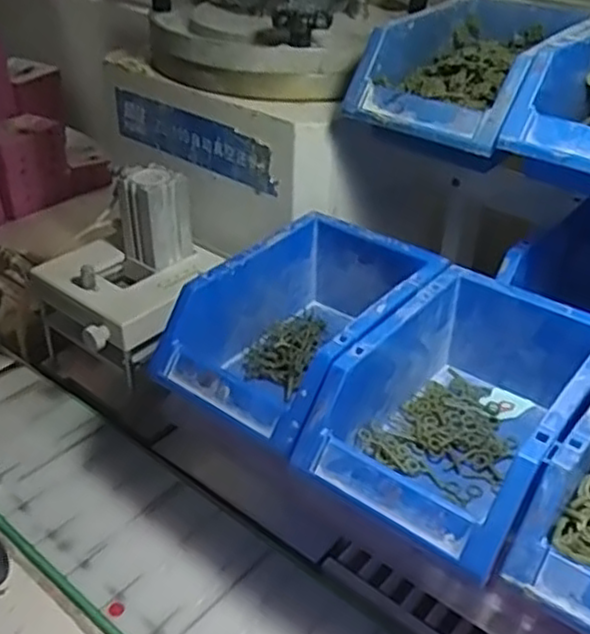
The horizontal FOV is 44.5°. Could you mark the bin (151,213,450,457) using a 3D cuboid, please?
[{"bbox_3d":[0.008,0.011,0.497,0.121,0.079,0.175,27,42,32],"label":"bin"}]

